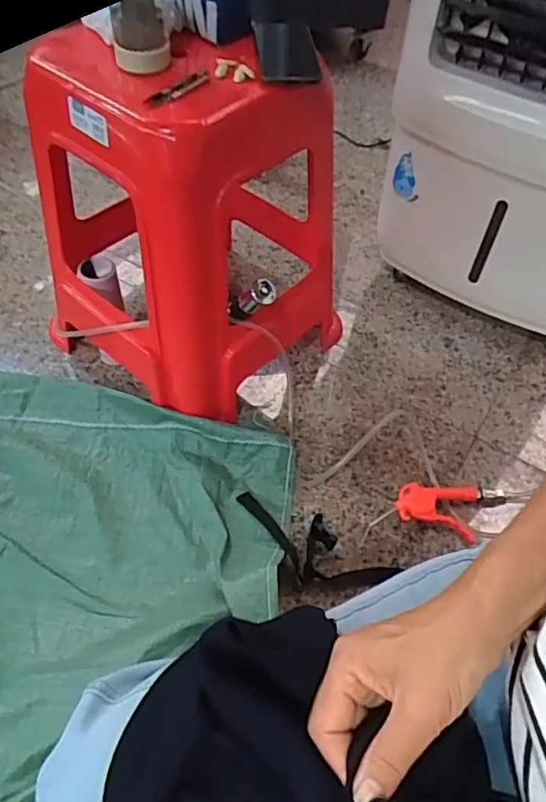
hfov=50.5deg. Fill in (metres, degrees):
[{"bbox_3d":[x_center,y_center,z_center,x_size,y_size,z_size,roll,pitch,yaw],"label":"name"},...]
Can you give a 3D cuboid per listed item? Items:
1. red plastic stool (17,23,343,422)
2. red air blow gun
[{"bbox_3d":[-0.128,-0.295,0.930,0.405,0.497,0.427,34,58,21],"label":"red plastic stool"},{"bbox_3d":[0.278,0.167,0.893,0.172,0.027,0.083,3,52,-1],"label":"red air blow gun"}]

